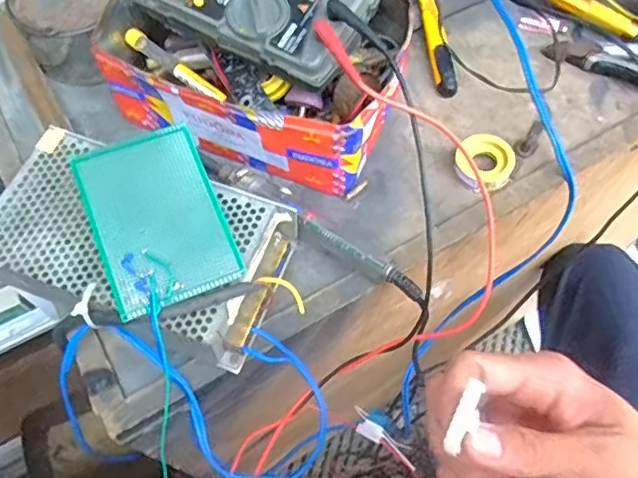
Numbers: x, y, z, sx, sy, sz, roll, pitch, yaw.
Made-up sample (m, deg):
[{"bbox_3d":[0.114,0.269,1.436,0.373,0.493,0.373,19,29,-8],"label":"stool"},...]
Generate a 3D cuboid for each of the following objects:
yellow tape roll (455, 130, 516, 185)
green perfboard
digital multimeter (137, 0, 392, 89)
[{"bbox_3d":[0.136,-0.066,0.476,0.049,0.020,0.039,40,70,17],"label":"yellow tape roll"},{"bbox_3d":[-0.105,-0.016,0.378,0.080,0.004,0.116,-22,73,-15],"label":"green perfboard"},{"bbox_3d":[-0.039,-0.183,0.436,0.188,0.038,0.098,26,66,12],"label":"digital multimeter"}]

